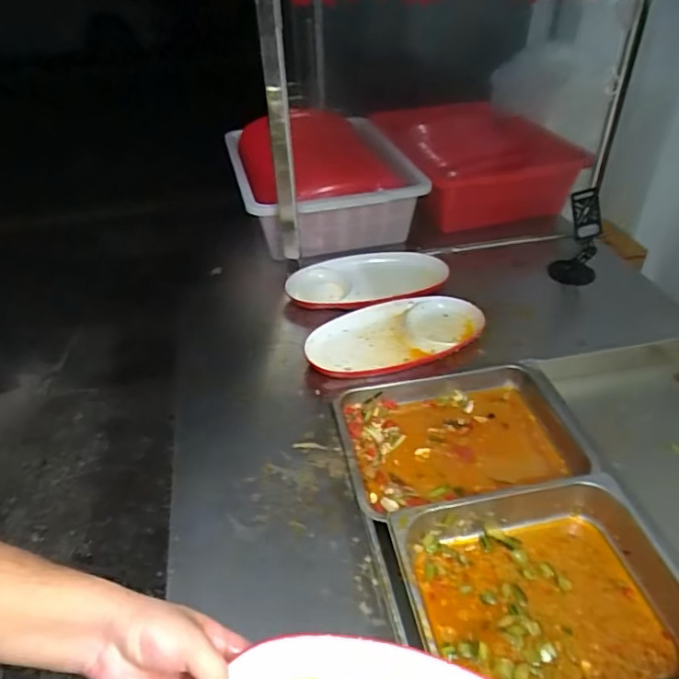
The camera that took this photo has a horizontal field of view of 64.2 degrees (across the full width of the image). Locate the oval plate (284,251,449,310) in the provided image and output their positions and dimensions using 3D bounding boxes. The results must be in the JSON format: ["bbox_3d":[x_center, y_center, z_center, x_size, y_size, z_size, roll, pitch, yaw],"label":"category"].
[{"bbox_3d":[0.059,-0.116,1.112,0.322,0.040,0.179,-7,38,-4],"label":"oval plate"}]

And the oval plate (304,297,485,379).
[{"bbox_3d":[0.102,-0.005,0.981,0.327,0.033,0.174,-16,40,-15],"label":"oval plate"}]

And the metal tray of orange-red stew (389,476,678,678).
[{"bbox_3d":[0.244,0.302,0.641,0.319,0.069,0.256,-7,45,-7],"label":"metal tray of orange-red stew"}]

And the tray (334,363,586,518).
[{"bbox_3d":[0.176,0.153,0.830,0.336,0.052,0.244,-8,45,-9],"label":"tray"}]

